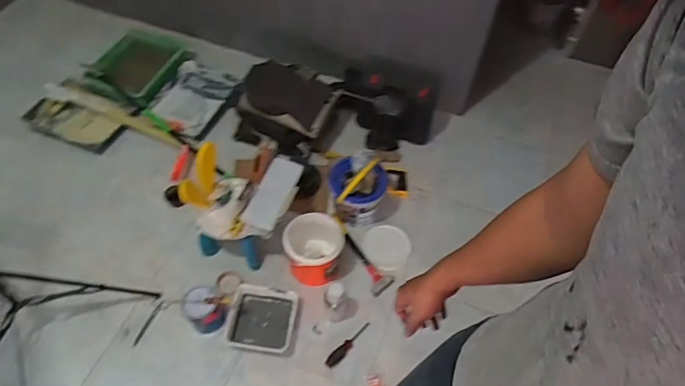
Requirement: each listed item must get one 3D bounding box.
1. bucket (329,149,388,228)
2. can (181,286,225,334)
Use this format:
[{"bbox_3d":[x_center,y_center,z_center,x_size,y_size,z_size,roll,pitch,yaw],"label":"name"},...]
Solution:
[{"bbox_3d":[0.053,-0.015,1.755,0.199,0.247,0.196,1,55,-2],"label":"bucket"},{"bbox_3d":[-0.432,0.367,1.523,0.122,0.108,0.115,1,55,-2],"label":"can"}]

